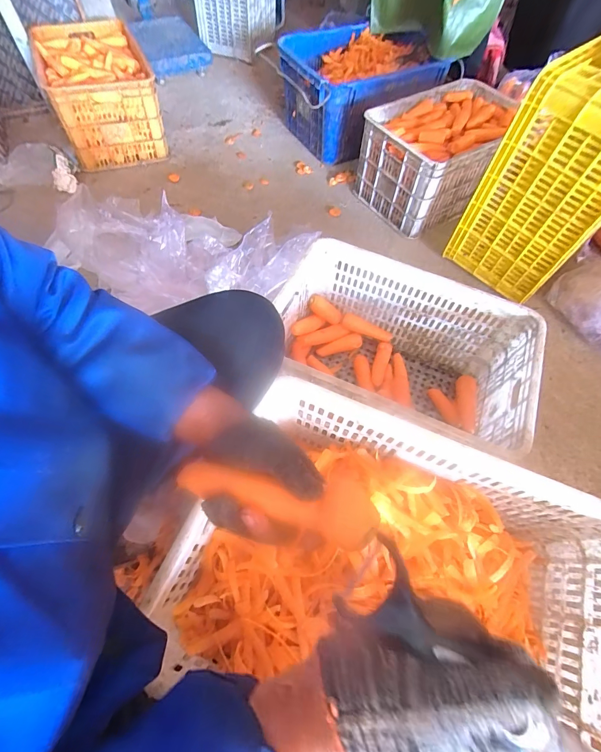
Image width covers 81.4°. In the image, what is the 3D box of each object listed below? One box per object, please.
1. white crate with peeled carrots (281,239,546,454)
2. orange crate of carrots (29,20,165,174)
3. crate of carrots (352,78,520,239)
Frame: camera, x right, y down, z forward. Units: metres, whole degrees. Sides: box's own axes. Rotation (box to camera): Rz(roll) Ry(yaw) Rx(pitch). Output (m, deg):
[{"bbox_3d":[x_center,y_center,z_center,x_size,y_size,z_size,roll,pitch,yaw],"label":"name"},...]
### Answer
[{"bbox_3d":[0.206,-0.033,0.821,0.517,0.285,0.316,24,63,11],"label":"white crate with peeled carrots"},{"bbox_3d":[-0.767,-1.081,1.358,0.351,0.266,0.557,-22,64,-14],"label":"orange crate of carrots"},{"bbox_3d":[0.495,-0.781,1.251,0.511,0.255,0.360,-28,66,-16],"label":"crate of carrots"}]

